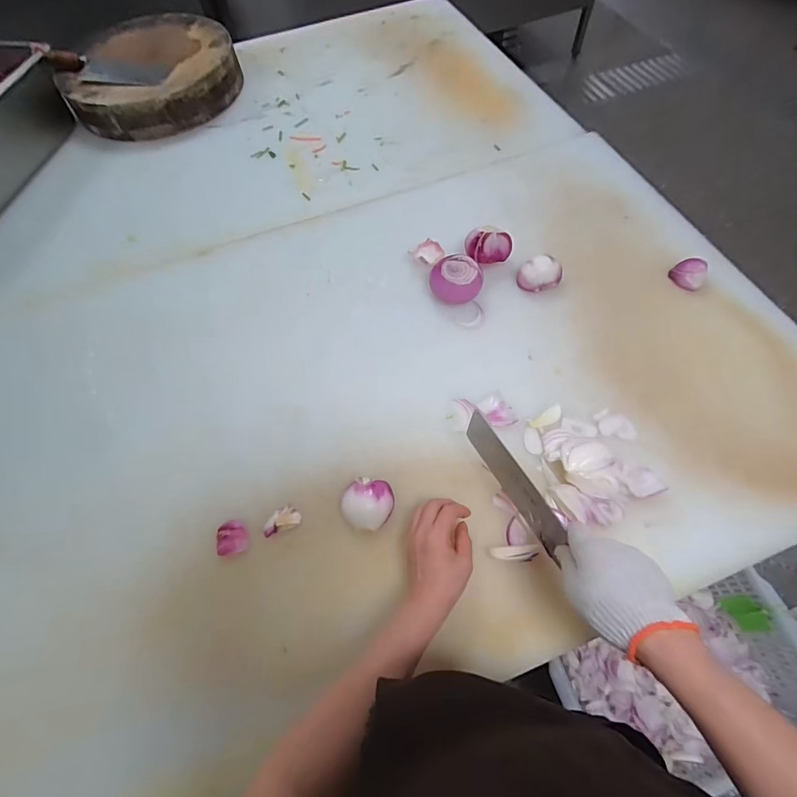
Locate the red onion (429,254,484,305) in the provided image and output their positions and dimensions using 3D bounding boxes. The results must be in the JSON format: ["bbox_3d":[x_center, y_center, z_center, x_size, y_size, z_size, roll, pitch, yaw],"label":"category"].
[{"bbox_3d":[0.093,-0.192,0.667,0.078,0.050,0.072,37,70,20],"label":"red onion"}]

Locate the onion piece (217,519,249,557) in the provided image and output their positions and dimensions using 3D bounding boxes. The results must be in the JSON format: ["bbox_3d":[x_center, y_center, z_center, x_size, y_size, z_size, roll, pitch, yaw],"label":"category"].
[{"bbox_3d":[-0.213,0.177,0.525,0.038,0.009,0.043,-13,63,-3],"label":"onion piece"}]

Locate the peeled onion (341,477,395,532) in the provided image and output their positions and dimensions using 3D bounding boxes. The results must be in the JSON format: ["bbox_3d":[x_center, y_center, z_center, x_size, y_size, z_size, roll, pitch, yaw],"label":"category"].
[{"bbox_3d":[-0.040,0.134,0.519,0.063,0.035,0.063,-1,62,2],"label":"peeled onion"}]

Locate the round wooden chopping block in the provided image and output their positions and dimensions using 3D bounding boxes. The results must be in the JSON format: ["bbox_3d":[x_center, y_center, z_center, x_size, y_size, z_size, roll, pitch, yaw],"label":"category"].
[{"bbox_3d":[-0.570,-0.783,0.988,0.344,0.093,0.398,10,64,8],"label":"round wooden chopping block"}]

